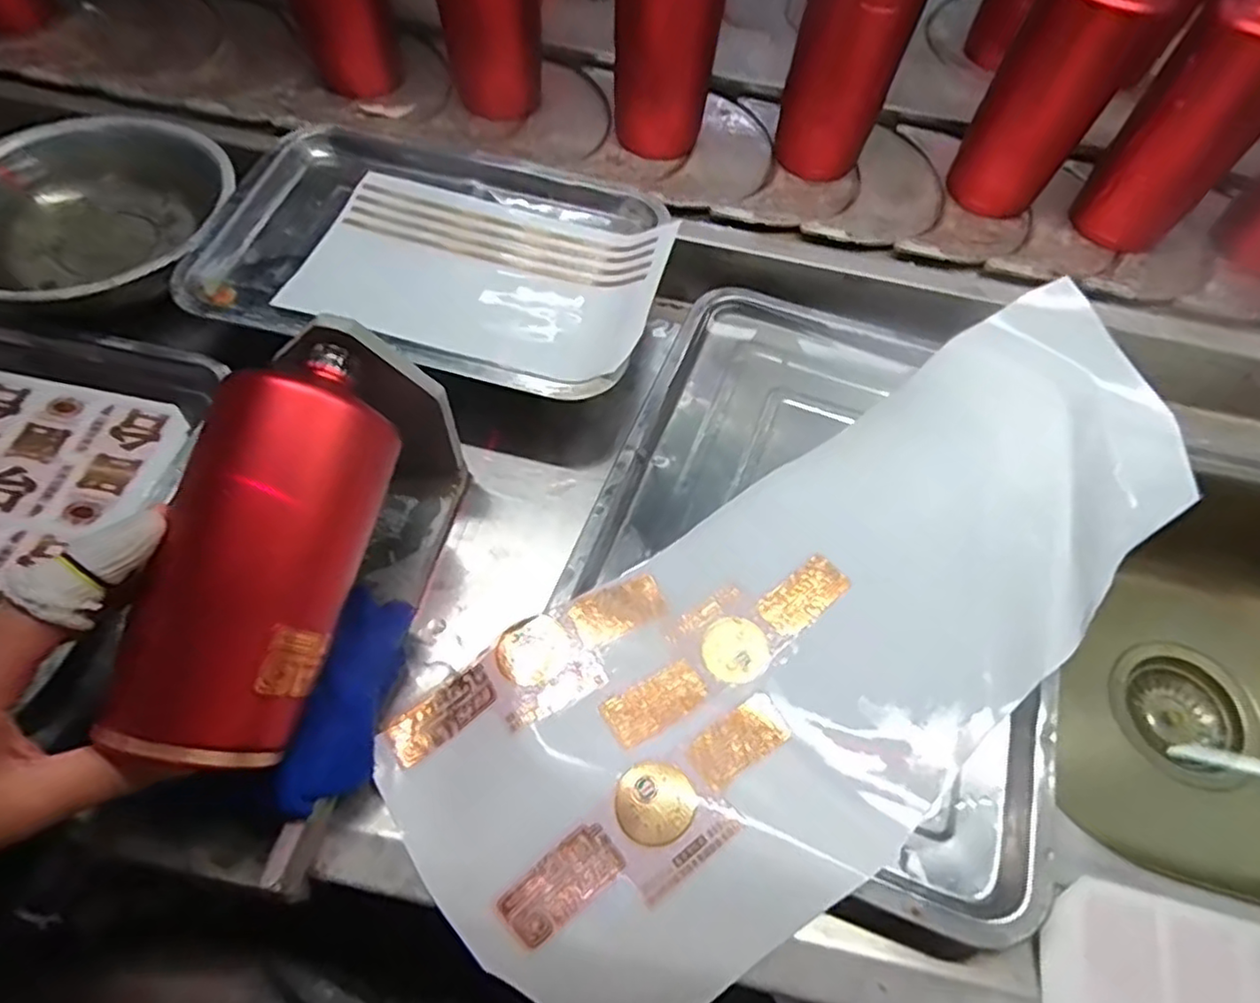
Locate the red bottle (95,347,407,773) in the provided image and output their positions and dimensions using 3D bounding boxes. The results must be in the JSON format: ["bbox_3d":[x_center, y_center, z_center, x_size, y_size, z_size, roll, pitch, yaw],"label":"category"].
[{"bbox_3d":[-0.165,0.017,0.300,0.064,0.061,0.185,13,76,4],"label":"red bottle"}]

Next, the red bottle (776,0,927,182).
[{"bbox_3d":[0.172,-0.357,0.518,0.065,0.187,0.067,-19,63,-13],"label":"red bottle"}]

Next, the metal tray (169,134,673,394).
[{"bbox_3d":[-0.133,-0.172,0.477,0.312,0.045,0.211,12,60,4],"label":"metal tray"}]

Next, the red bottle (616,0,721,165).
[{"bbox_3d":[0.032,-0.386,0.526,0.076,0.180,0.068,34,64,16],"label":"red bottle"}]

